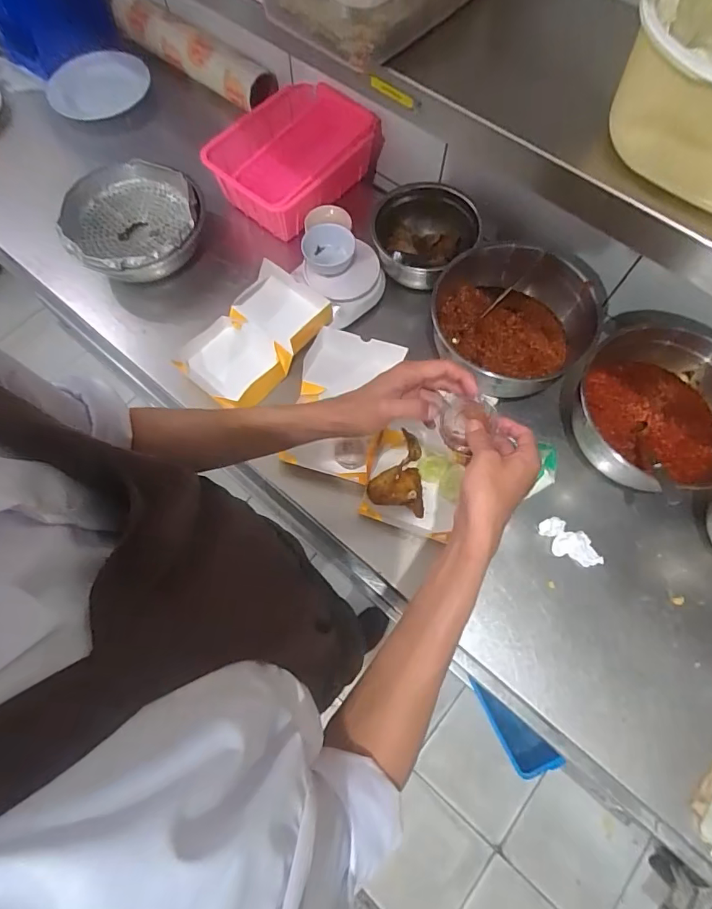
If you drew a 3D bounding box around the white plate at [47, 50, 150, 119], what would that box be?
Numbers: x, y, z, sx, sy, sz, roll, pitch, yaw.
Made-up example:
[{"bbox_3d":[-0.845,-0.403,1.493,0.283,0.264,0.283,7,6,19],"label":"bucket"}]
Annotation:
[{"bbox_3d":[-0.586,-0.831,1.083,0.238,0.112,0.023,-16,29,12],"label":"white plate"}]

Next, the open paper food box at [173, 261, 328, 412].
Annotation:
[{"bbox_3d":[-0.181,-0.207,0.849,0.163,0.038,0.253,42,92,15],"label":"open paper food box"}]

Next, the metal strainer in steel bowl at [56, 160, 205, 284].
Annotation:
[{"bbox_3d":[-0.415,-0.436,0.912,0.245,0.083,0.253,0,69,-1],"label":"metal strainer in steel bowl"}]

